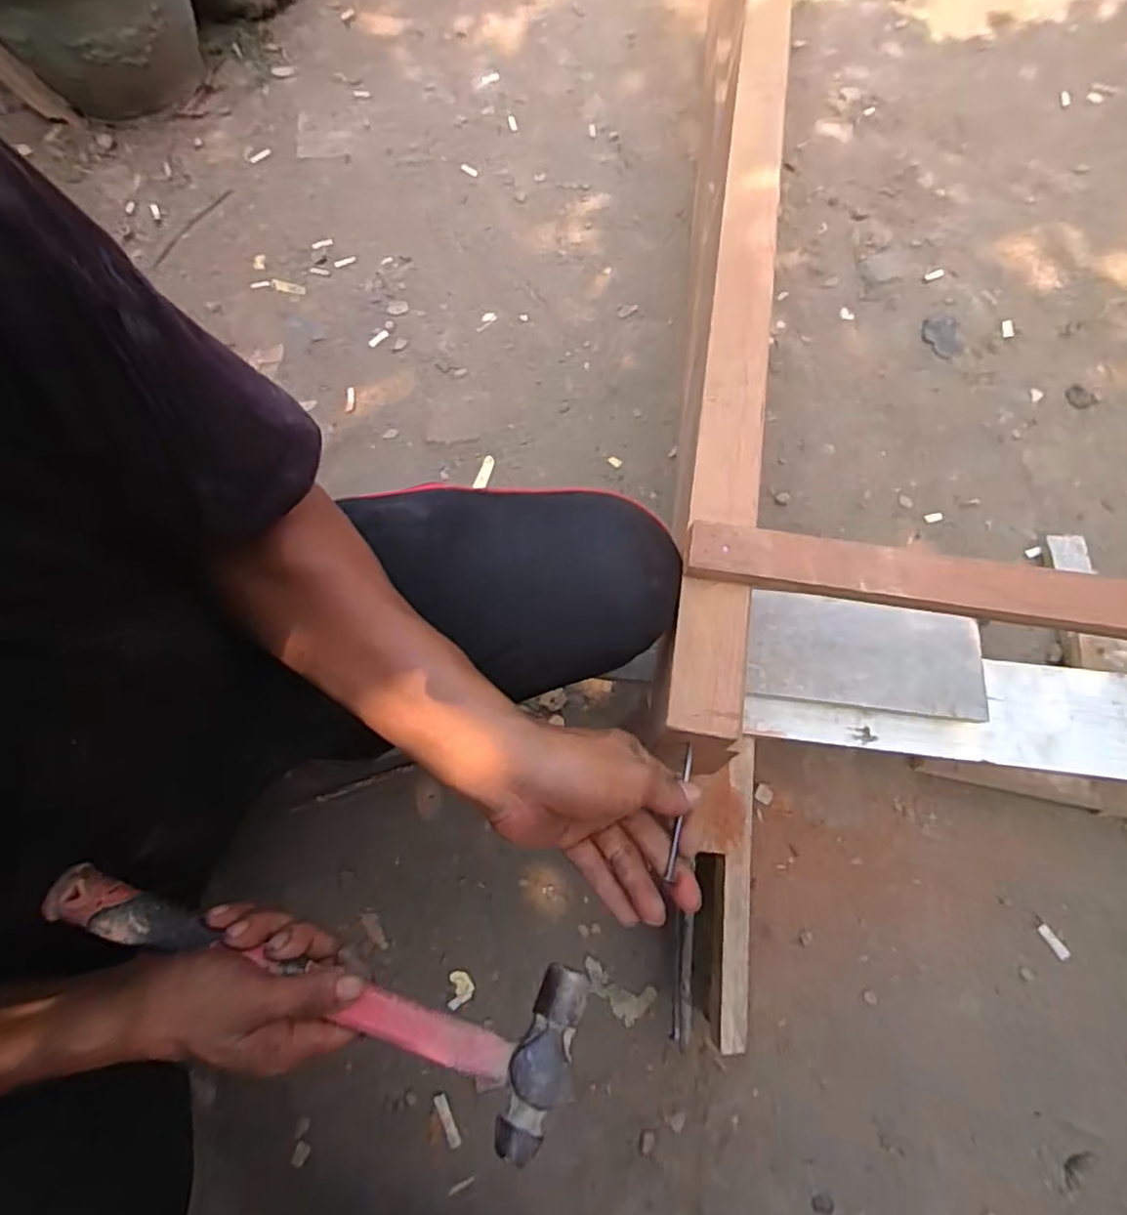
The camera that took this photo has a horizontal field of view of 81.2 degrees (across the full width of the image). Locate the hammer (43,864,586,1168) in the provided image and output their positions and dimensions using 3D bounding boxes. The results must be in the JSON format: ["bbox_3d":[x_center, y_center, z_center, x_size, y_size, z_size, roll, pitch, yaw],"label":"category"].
[{"bbox_3d":[-0.145,0.210,0.376,0.308,0.023,0.086,18,73,3],"label":"hammer"}]

